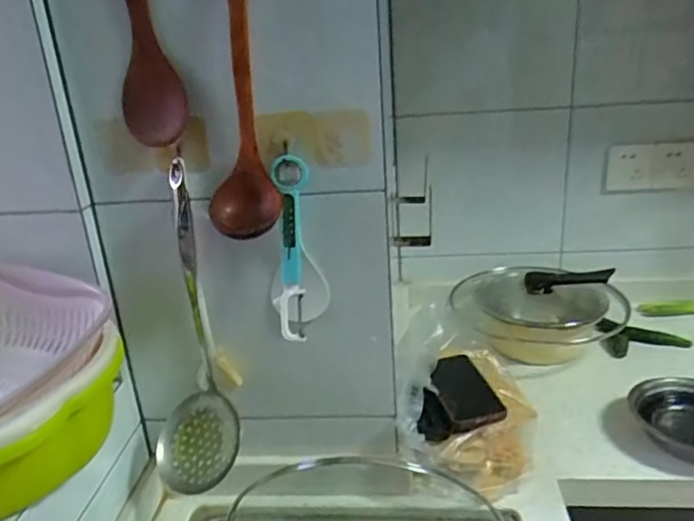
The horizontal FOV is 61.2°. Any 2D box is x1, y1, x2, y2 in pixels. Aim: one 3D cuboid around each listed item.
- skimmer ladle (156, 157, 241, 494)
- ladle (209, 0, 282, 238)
[{"bbox_3d":[-0.189,0.082,0.649,0.094,0.340,0.106,-12,23,-18],"label":"skimmer ladle"},{"bbox_3d":[-0.113,-0.155,0.575,0.071,0.250,0.081,-8,22,-9],"label":"ladle"}]

